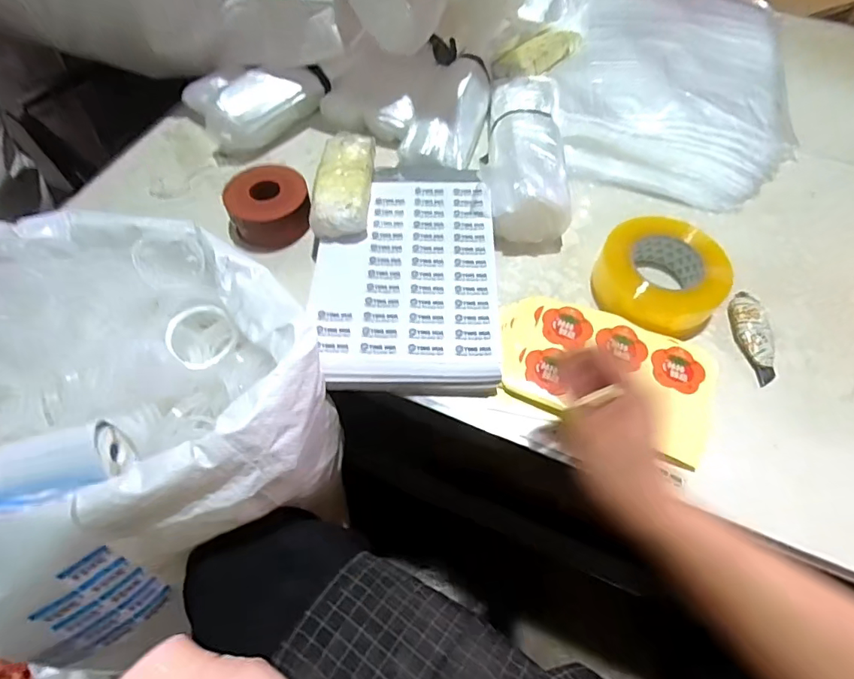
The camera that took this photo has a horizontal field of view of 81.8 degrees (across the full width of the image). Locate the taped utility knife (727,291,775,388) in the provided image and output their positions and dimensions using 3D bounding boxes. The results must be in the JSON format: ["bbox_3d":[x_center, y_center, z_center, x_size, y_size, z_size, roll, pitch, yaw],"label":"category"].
[{"bbox_3d":[0.361,-0.006,0.546,0.034,0.018,0.111,1,60,0],"label":"taped utility knife"}]

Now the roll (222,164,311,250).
[{"bbox_3d":[-0.196,-0.165,0.610,0.095,0.058,0.095,0,60,0],"label":"roll"}]

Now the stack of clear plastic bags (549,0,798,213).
[{"bbox_3d":[0.389,-0.420,0.775,0.338,0.047,0.527,12,61,7],"label":"stack of clear plastic bags"}]

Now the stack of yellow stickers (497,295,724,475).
[{"bbox_3d":[0.189,0.028,0.523,0.231,0.025,0.144,18,62,10],"label":"stack of yellow stickers"}]

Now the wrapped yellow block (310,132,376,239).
[{"bbox_3d":[-0.099,-0.187,0.596,0.064,0.032,0.146,1,60,0],"label":"wrapped yellow block"}]

